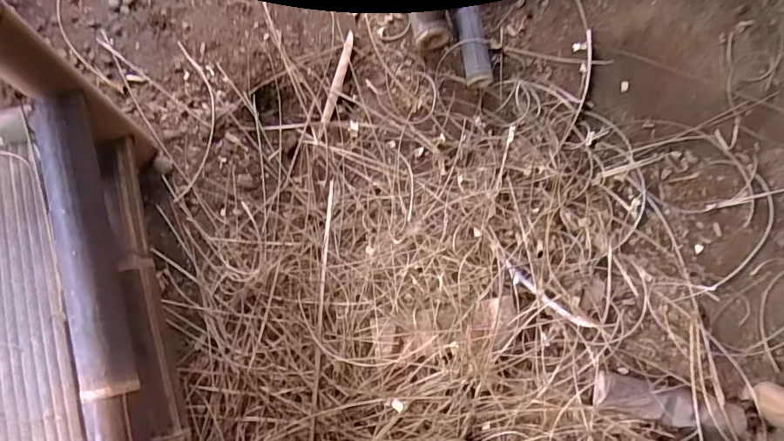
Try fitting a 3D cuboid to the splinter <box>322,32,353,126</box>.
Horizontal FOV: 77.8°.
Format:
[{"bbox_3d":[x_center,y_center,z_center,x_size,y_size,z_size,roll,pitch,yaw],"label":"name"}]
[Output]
[{"bbox_3d":[-0.121,-0.326,1.109,0.023,0.008,0.224,16,80,2],"label":"splinter"}]

